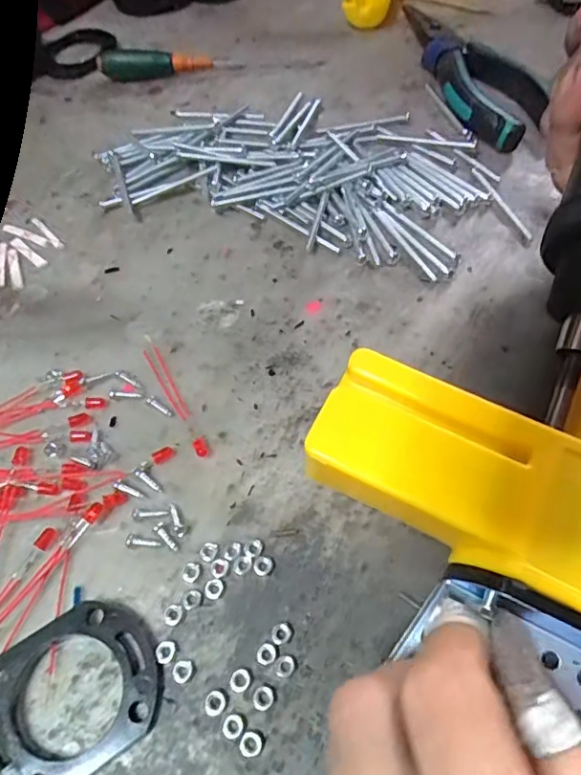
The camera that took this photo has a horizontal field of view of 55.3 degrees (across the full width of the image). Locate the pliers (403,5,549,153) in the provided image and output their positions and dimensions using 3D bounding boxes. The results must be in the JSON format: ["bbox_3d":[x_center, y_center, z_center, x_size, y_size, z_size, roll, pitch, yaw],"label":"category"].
[{"bbox_3d":[0.110,-0.203,0.352,0.049,0.018,0.152,-19,60,-8],"label":"pliers"}]

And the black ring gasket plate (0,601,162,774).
[{"bbox_3d":[-0.074,0.103,0.186,0.059,0.007,0.047,-29,62,-14],"label":"black ring gasket plate"}]

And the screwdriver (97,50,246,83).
[{"bbox_3d":[-0.083,-0.221,0.377,0.094,0.017,0.016,-7,59,-1],"label":"screwdriver"}]

